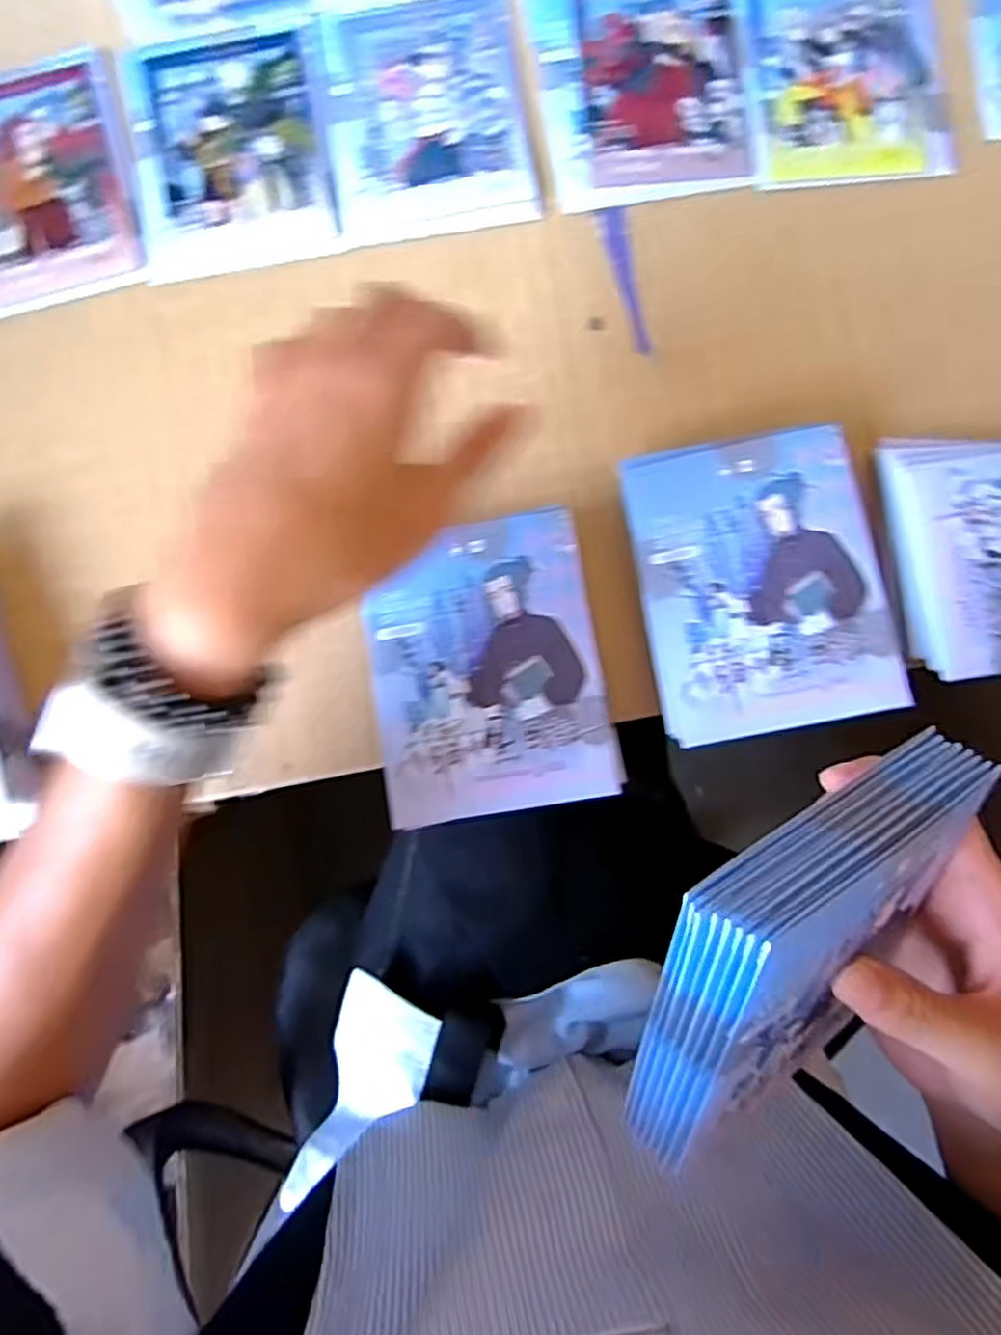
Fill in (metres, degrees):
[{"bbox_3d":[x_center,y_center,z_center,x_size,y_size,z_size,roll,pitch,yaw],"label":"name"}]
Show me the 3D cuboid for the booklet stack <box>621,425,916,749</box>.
[{"bbox_3d":[0.128,-0.041,0.364,0.112,0.036,0.144,-10,85,-1],"label":"booklet stack"}]

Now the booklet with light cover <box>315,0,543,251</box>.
[{"bbox_3d":[-0.041,-0.313,0.406,0.111,0.005,0.140,-8,85,-1],"label":"booklet with light cover"}]

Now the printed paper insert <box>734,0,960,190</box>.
[{"bbox_3d":[0.193,-0.345,0.407,0.111,0.007,0.149,-6,85,-1],"label":"printed paper insert"}]

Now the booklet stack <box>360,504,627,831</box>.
[{"bbox_3d":[-0.007,0.000,0.364,0.111,0.034,0.142,-10,85,-1],"label":"booklet stack"}]

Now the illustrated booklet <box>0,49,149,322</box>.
[{"bbox_3d":[-0.265,-0.279,0.403,0.108,0.006,0.155,-12,85,-1],"label":"illustrated booklet"}]

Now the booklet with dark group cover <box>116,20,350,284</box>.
[{"bbox_3d":[-0.150,-0.292,0.402,0.113,0.004,0.137,-9,85,-1],"label":"booklet with dark group cover"}]

